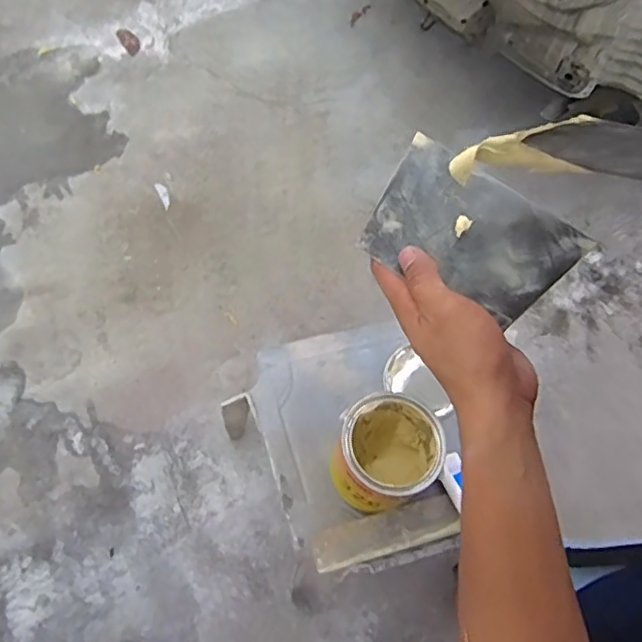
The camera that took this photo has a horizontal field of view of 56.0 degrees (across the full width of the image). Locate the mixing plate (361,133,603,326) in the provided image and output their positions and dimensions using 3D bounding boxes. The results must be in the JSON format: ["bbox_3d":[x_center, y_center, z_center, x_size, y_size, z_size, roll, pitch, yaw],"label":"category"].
[{"bbox_3d":[0.101,-0.059,0.416,0.136,0.005,0.092,35,79,13],"label":"mixing plate"}]

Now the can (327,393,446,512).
[{"bbox_3d":[0.103,0.215,0.976,0.152,0.151,0.166,23,64,8],"label":"can"}]

